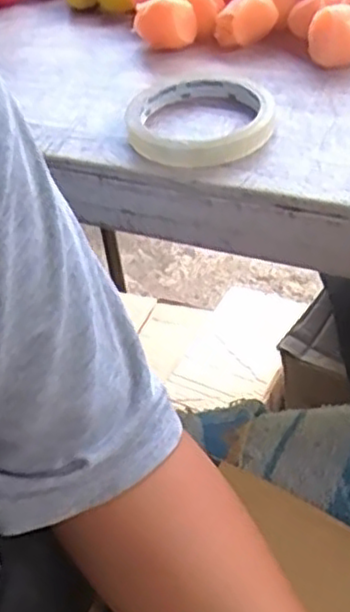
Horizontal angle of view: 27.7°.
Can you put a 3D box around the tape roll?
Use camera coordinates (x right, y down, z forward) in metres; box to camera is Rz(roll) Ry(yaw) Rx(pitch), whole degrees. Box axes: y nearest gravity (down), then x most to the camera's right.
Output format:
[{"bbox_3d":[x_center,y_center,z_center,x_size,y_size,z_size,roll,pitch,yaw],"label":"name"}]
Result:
[{"bbox_3d":[0.015,-0.117,0.436,0.089,0.013,0.092,-3,43,3],"label":"tape roll"}]

